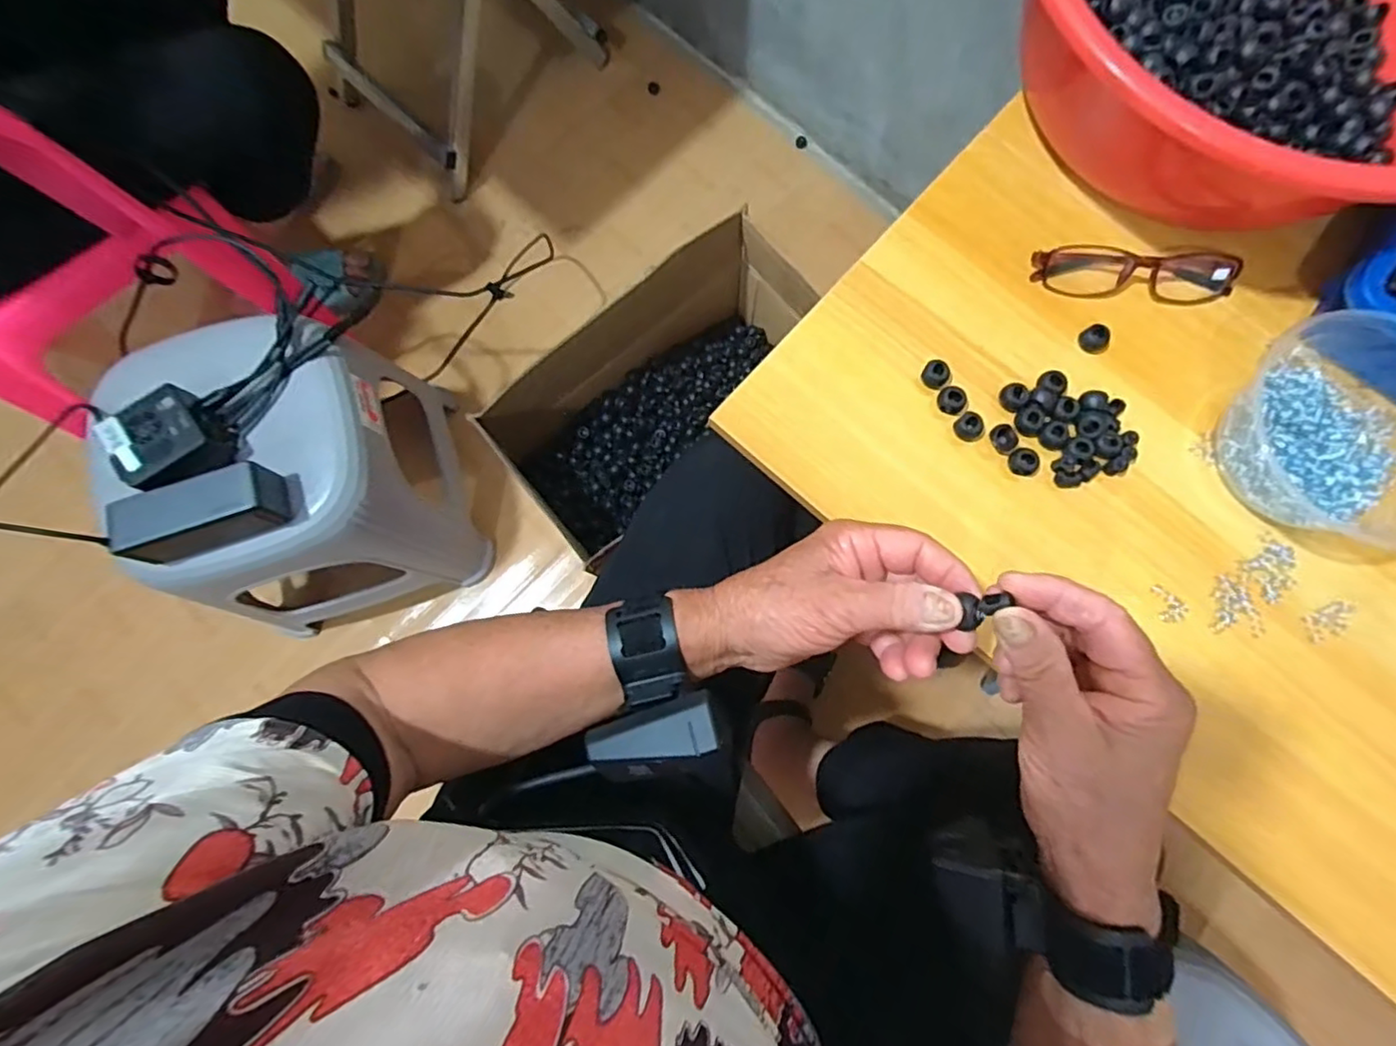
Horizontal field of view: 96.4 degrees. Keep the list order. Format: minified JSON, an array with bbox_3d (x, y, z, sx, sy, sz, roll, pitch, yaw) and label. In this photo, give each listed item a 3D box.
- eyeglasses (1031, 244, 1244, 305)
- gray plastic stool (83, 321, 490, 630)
[{"bbox_3d":[0.296,-0.170,0.423,0.132,0.021,0.031,6,79,0],"label":"eyeglasses"},{"bbox_3d":[-0.436,-0.047,0.734,0.274,0.345,0.273,-16,80,-4],"label":"gray plastic stool"}]

